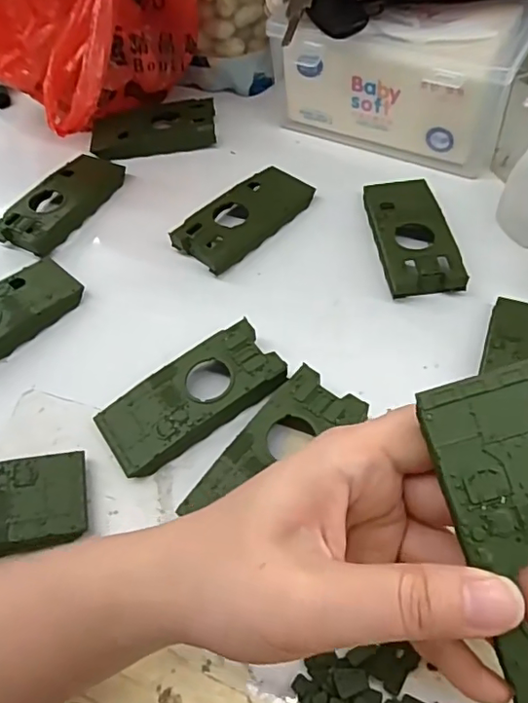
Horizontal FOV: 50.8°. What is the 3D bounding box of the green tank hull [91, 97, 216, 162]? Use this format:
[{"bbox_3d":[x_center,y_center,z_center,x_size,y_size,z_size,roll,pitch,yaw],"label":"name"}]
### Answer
[{"bbox_3d":[-0.093,-0.186,0.468,0.102,0.021,0.048,-10,55,-2],"label":"green tank hull"}]

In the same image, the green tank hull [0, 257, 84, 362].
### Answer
[{"bbox_3d":[-0.172,-0.020,0.367,0.103,0.023,0.048,-41,61,-21],"label":"green tank hull"}]

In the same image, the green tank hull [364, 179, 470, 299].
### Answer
[{"bbox_3d":[0.099,-0.081,0.377,0.045,0.013,0.104,-7,55,0],"label":"green tank hull"}]

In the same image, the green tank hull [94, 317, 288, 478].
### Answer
[{"bbox_3d":[-0.040,0.028,0.317,0.102,0.021,0.053,-32,58,-16],"label":"green tank hull"}]

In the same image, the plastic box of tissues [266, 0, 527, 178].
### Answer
[{"bbox_3d":[0.105,-0.212,0.425,0.173,0.086,0.097,24,61,20],"label":"plastic box of tissues"}]

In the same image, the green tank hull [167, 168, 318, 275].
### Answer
[{"bbox_3d":[-0.013,-0.100,0.401,0.046,0.015,0.106,36,66,26],"label":"green tank hull"}]

